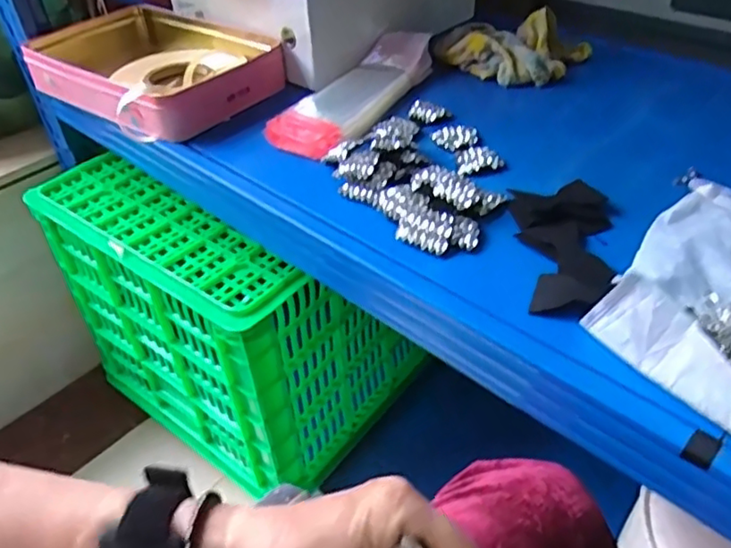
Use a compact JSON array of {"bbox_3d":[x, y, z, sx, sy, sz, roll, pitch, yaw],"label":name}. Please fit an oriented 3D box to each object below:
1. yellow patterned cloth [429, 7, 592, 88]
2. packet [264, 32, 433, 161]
[{"bbox_3d":[0.190,-0.300,0.811,0.207,0.059,0.113,10,43,14],"label":"yellow patterned cloth"},{"bbox_3d":[-0.004,-0.228,0.752,0.090,0.035,0.276,21,47,25],"label":"packet"}]

